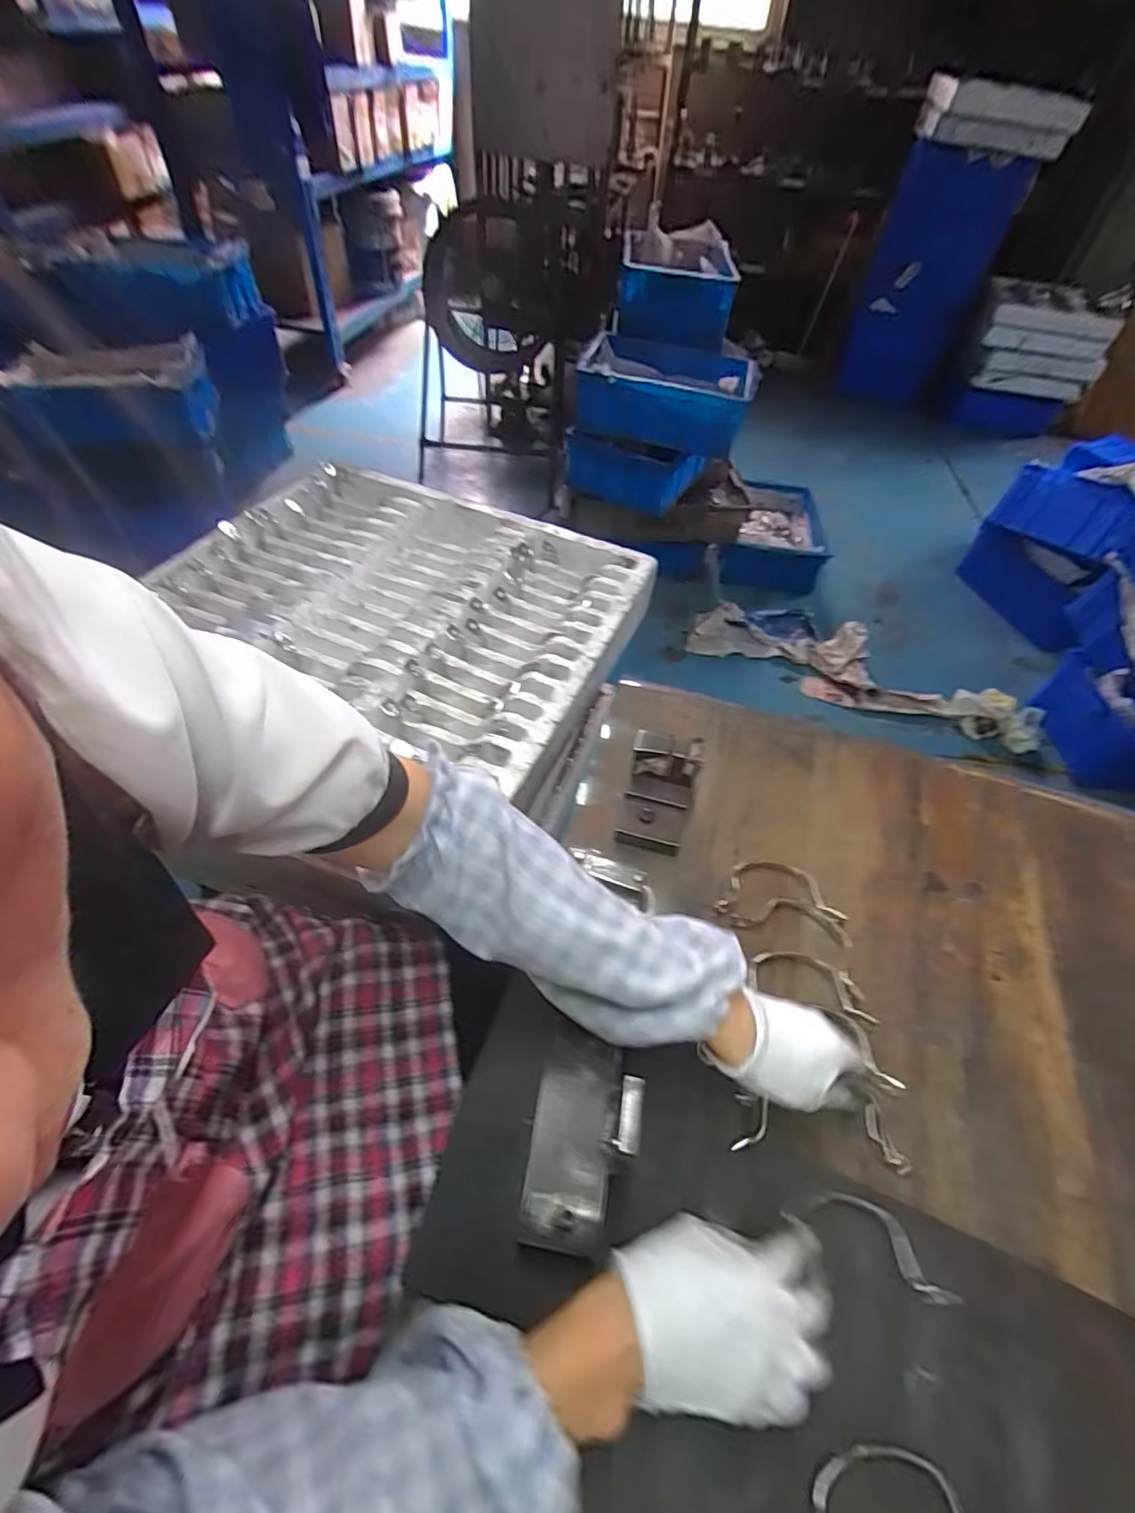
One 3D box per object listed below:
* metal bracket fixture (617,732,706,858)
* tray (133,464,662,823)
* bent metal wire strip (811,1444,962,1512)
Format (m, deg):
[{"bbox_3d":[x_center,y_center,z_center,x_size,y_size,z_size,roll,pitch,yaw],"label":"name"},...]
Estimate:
[{"bbox_3d":[0.090,0.033,0.599,0.065,0.069,0.095,13,52,5],"label":"metal bracket fixture"},{"bbox_3d":[-0.201,-0.206,0.774,0.556,0.049,0.409,22,53,12],"label":"tray"},{"bbox_3d":[0.179,0.424,0.335,0.121,0.008,0.057,-2,52,-7],"label":"bent metal wire strip"}]

